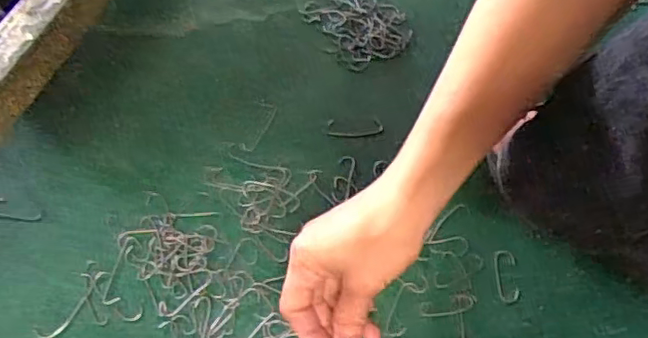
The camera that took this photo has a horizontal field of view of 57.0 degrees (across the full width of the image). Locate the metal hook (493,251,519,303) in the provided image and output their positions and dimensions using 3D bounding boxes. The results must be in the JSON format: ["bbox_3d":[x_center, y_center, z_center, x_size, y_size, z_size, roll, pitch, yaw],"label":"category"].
[{"bbox_3d":[0.140,0.082,0.458,0.017,0.004,0.040,0,62,-1],"label":"metal hook"}]

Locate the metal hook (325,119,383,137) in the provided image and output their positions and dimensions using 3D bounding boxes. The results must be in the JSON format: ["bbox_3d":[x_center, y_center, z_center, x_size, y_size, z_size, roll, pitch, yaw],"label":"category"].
[{"bbox_3d":[0.026,-0.036,0.518,0.049,0.004,0.016,1,62,0],"label":"metal hook"}]

